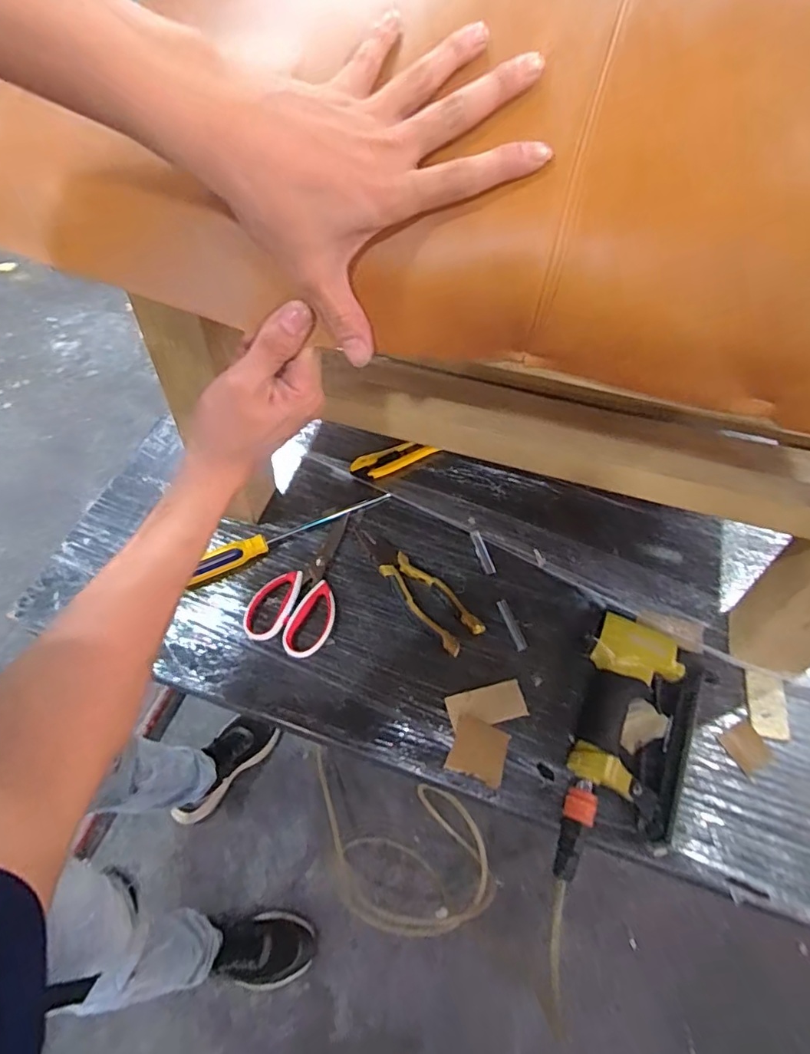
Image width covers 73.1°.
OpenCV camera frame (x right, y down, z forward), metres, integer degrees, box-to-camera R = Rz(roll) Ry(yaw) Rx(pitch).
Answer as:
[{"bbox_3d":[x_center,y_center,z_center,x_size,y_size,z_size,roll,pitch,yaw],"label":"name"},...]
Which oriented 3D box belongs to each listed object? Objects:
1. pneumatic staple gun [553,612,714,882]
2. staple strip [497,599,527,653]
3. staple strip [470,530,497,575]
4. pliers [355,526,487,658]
[{"bbox_3d":[0.226,0.222,0.540,0.126,0.044,0.246,21,60,15],"label":"pneumatic staple gun"},{"bbox_3d":[0.124,0.113,0.634,0.013,0.004,0.063,-17,58,-9],"label":"staple strip"},{"bbox_3d":[0.096,0.031,0.683,0.014,0.004,0.064,-15,58,-8],"label":"staple strip"},{"bbox_3d":[0.011,0.065,0.660,0.049,0.010,0.198,-34,63,-18],"label":"pliers"}]

